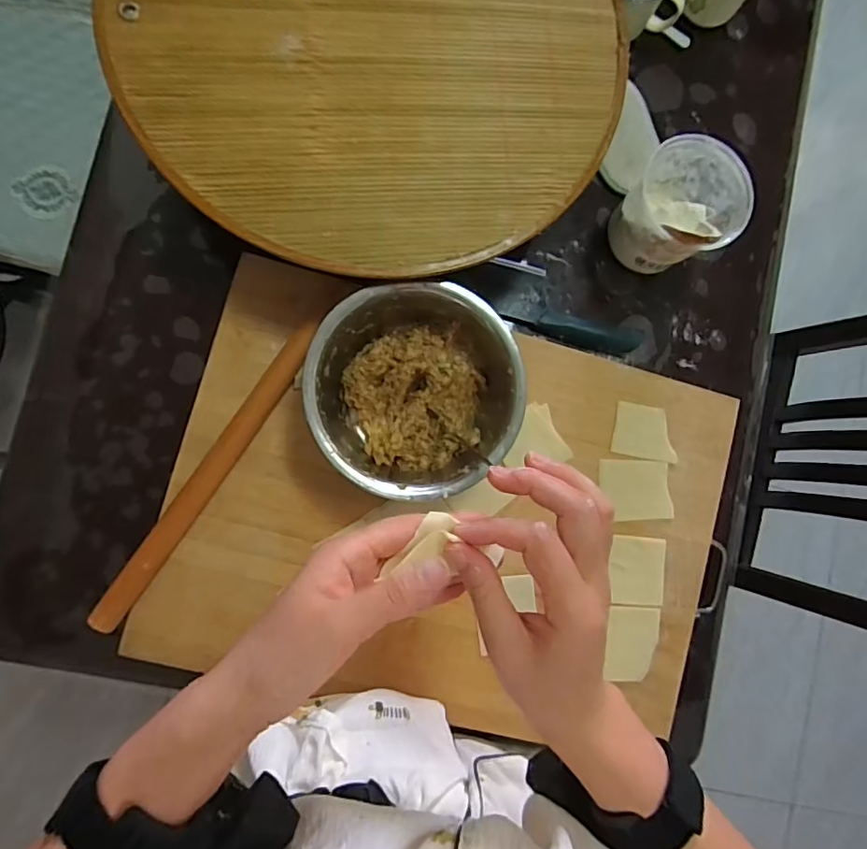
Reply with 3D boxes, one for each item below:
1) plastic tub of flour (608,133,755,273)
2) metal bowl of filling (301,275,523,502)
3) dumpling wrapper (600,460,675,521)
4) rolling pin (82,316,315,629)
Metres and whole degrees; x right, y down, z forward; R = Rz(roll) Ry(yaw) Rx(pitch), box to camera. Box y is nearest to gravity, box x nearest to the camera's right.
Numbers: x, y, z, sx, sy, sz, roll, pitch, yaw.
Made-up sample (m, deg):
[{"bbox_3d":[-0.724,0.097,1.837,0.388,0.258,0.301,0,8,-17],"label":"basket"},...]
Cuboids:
[{"bbox_3d":[0.255,-0.225,0.568,0.109,0.128,0.108,1,86,-8],"label":"plastic tub of flour"},{"bbox_3d":[-0.019,-0.028,0.508,0.187,0.085,0.184,1,86,-8],"label":"metal bowl of filling"},{"bbox_3d":[0.223,0.072,0.591,0.085,0.007,0.069,-4,95,-12],"label":"dumpling wrapper"},{"bbox_3d":[-0.211,0.046,0.506,0.024,0.023,0.333,34,82,-5],"label":"rolling pin"}]

